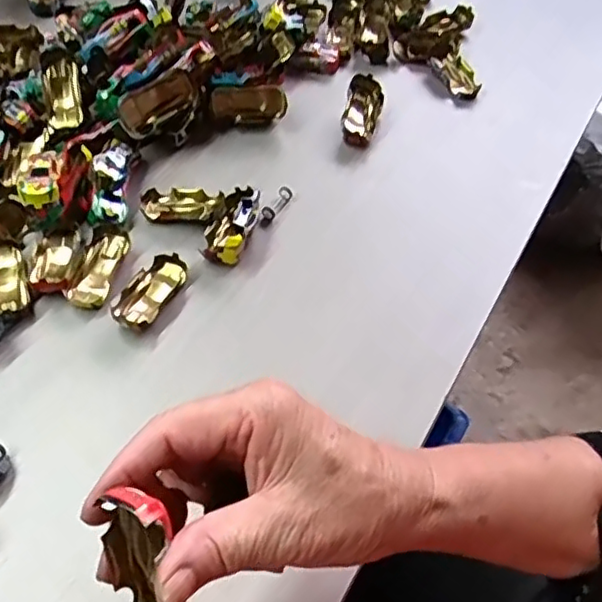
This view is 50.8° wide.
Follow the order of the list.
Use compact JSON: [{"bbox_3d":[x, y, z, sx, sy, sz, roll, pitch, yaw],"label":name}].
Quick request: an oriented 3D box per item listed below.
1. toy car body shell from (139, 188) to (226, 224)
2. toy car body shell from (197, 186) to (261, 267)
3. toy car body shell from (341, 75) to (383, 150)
[{"bbox_3d":[-0.091,-0.072,0.481,0.065,0.013,0.030,8,53,3],"label":"toy car body shell"},{"bbox_3d":[-0.051,-0.058,0.465,0.032,0.025,0.063,12,53,6],"label":"toy car body shell"},{"bbox_3d":[0.052,-0.164,0.551,0.030,0.015,0.068,11,67,7],"label":"toy car body shell"}]

